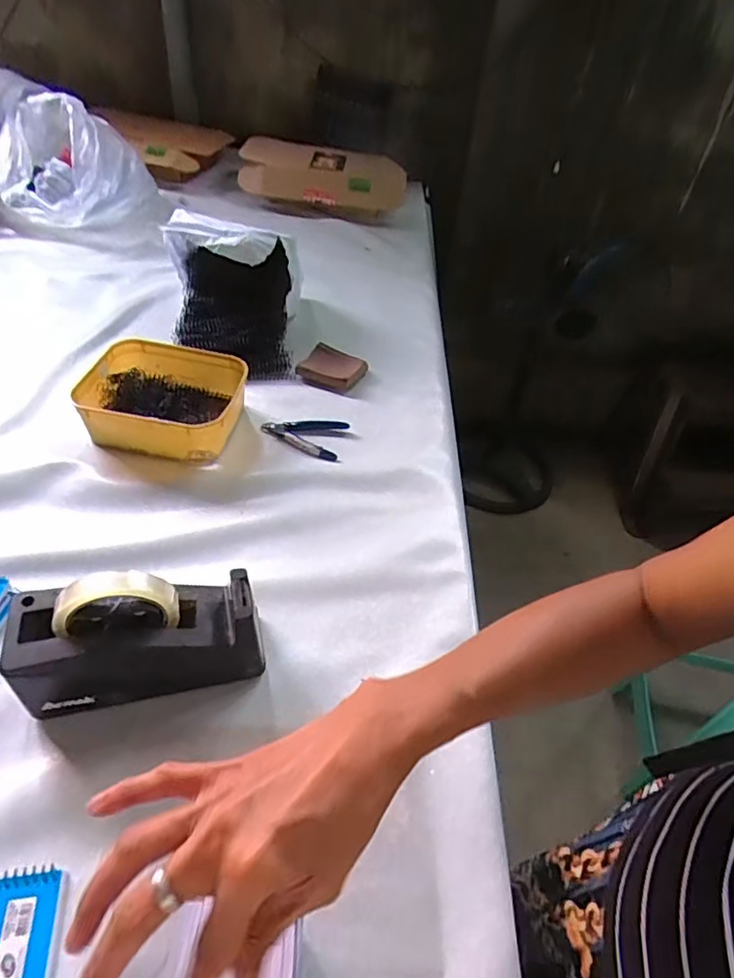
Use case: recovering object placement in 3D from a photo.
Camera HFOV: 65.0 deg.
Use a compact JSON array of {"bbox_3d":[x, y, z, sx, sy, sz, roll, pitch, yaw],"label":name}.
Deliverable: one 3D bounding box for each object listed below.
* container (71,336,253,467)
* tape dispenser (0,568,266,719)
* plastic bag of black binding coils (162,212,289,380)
[{"bbox_3d":[-0.273,-0.120,0.771,0.194,0.063,0.160,10,45,3],"label":"container"},{"bbox_3d":[-0.196,0.125,0.504,0.195,0.119,0.074,-6,46,-13],"label":"tape dispenser"},{"bbox_3d":[-0.210,-0.310,0.908,0.192,0.132,0.256,-5,46,-12],"label":"plastic bag of black binding coils"}]

